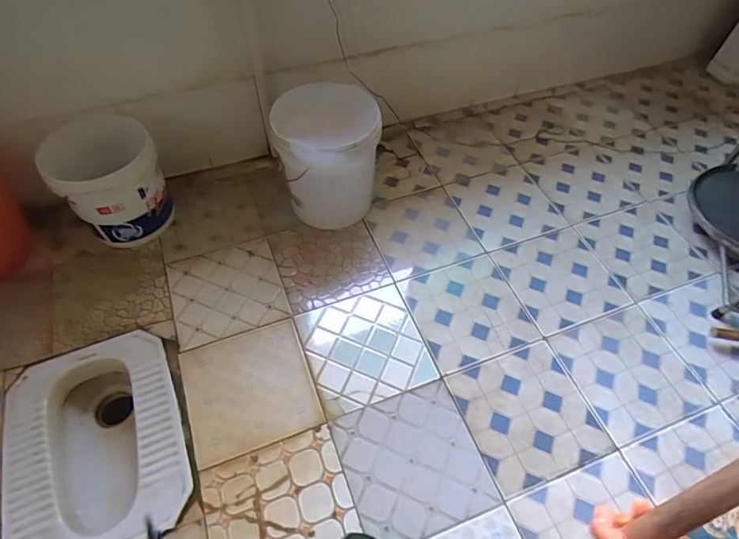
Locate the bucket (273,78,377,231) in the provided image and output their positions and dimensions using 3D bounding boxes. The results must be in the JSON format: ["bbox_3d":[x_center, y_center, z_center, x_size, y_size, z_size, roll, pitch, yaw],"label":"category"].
[{"bbox_3d":[-0.116,-0.317,1.298,0.254,0.367,0.293,-1,55,-2],"label":"bucket"}]

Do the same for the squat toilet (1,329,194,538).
[{"bbox_3d":[-0.627,0.427,1.095,0.368,0.166,0.481,-19,58,-14],"label":"squat toilet"}]

